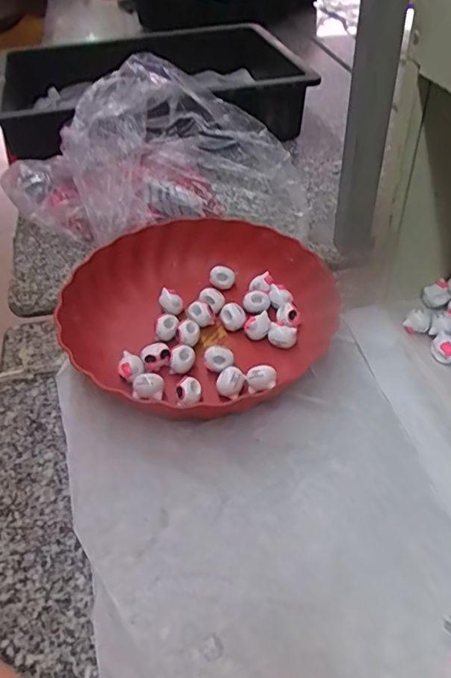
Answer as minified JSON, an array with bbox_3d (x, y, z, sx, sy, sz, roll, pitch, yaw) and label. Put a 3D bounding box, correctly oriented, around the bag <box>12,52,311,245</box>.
[{"bbox_3d":[-0.073,-0.205,0.604,0.290,0.151,0.188,-26,48,-22],"label":"bag"}]

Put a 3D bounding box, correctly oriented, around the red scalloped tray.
[{"bbox_3d":[-0.027,-0.028,0.505,0.240,0.061,0.225,-32,50,-26],"label":"red scalloped tray"}]

